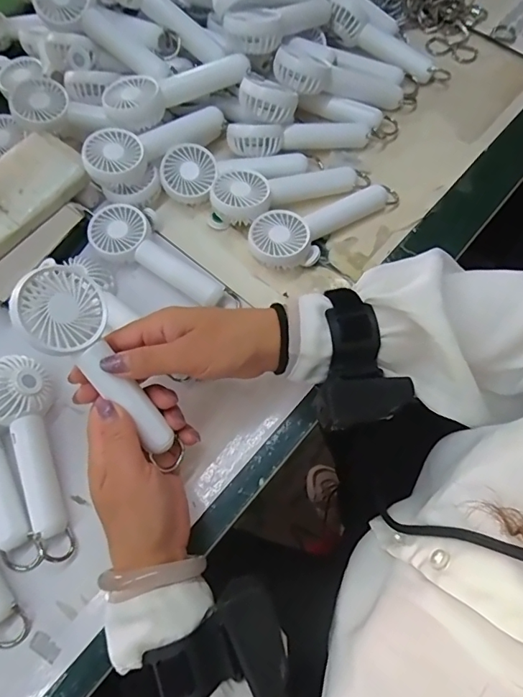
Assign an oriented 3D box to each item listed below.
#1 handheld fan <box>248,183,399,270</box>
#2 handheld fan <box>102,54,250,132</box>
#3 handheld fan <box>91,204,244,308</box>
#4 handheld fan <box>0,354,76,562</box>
[{"bbox_3d":[0.064,-0.123,0.457,0.161,0.032,0.055,-26,69,-8],"label":"handheld fan"},{"bbox_3d":[-0.086,-0.260,0.466,0.143,0.033,0.051,-29,69,-11],"label":"handheld fan"},{"bbox_3d":[-0.099,-0.079,0.447,0.157,0.031,0.054,38,74,16],"label":"handheld fan"},{"bbox_3d":[-0.186,0.085,0.378,0.056,0.031,0.167,-19,83,-5],"label":"handheld fan"}]

